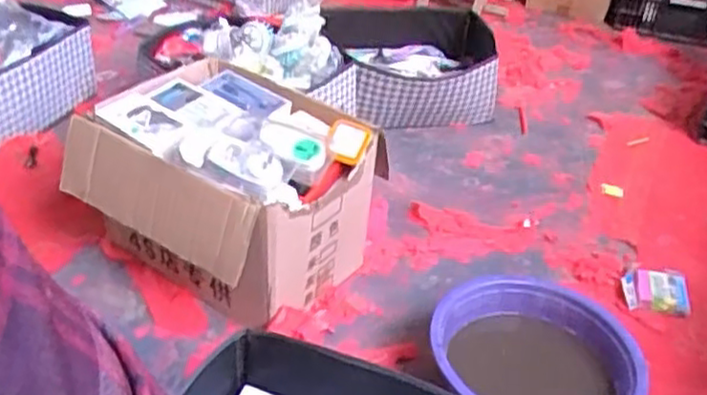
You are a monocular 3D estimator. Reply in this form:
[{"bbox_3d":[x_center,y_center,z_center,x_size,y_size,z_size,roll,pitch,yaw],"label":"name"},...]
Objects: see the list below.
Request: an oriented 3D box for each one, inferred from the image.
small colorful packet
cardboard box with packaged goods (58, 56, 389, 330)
[{"bbox_3d":[0.533,0.162,1.269,0.109,0.030,0.104,8,35,5],"label":"small colorful packet"},{"bbox_3d":[-0.206,-0.026,1.211,0.411,0.287,0.358,22,39,24],"label":"cardboard box with packaged goods"}]

